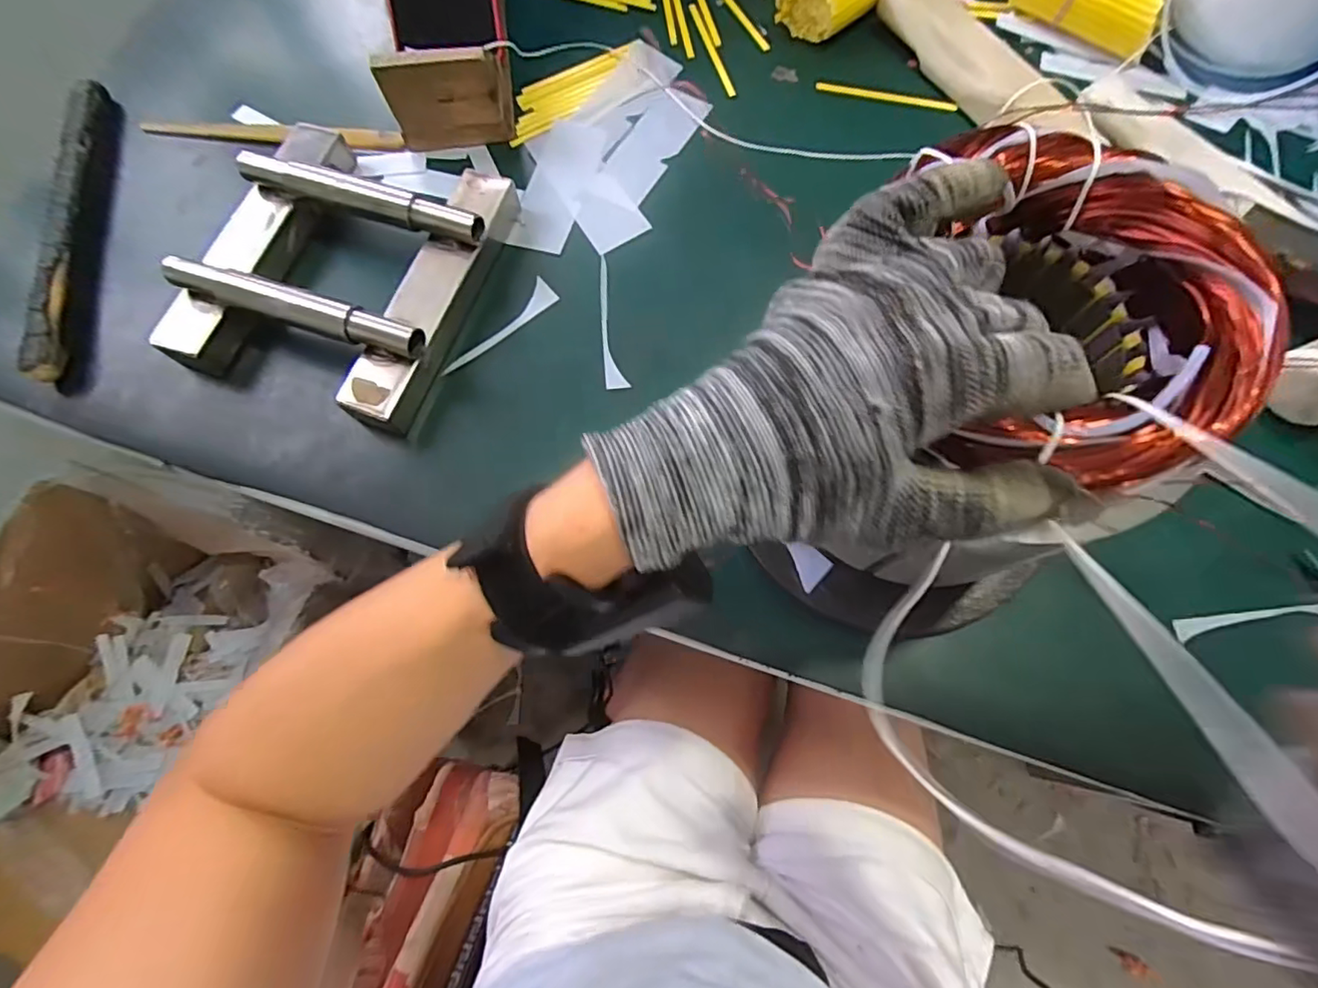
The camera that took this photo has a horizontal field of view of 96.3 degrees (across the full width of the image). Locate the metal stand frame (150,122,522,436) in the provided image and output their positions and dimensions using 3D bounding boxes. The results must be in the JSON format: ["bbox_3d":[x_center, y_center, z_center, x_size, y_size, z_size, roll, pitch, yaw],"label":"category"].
[{"bbox_3d":[-0.215,-0.158,0.405,0.177,0.047,0.196,18,74,7],"label":"metal stand frame"}]

